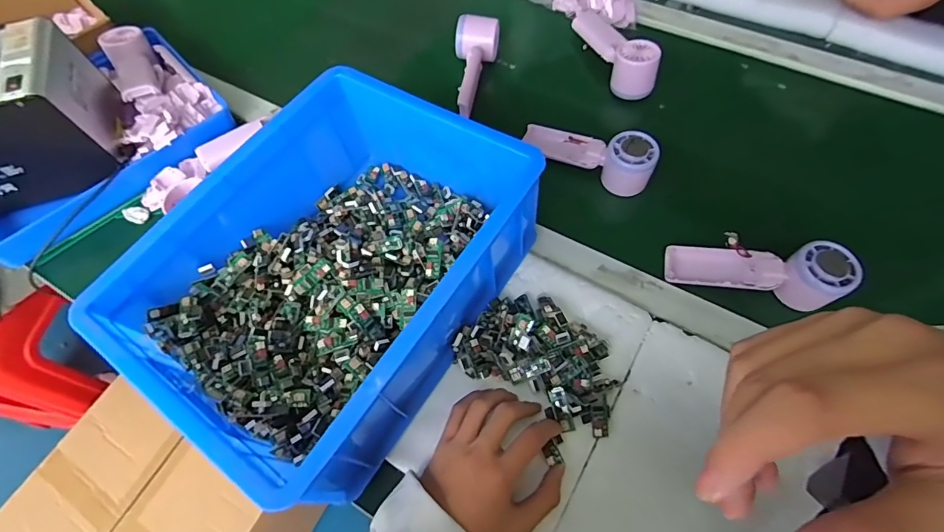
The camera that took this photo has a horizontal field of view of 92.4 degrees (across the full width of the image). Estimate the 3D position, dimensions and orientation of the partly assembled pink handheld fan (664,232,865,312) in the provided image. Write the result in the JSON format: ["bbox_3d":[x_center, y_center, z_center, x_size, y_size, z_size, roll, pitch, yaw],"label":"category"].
[{"bbox_3d":[0.296,0.005,0.474,0.169,0.045,0.057,5,62,23],"label":"partly assembled pink handheld fan"}]

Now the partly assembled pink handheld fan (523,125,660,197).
[{"bbox_3d":[0.143,-0.140,0.562,0.162,0.058,0.052,25,67,29],"label":"partly assembled pink handheld fan"}]

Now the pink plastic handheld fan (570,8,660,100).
[{"bbox_3d":[0.197,-0.317,0.634,0.049,0.051,0.183,-17,63,-5],"label":"pink plastic handheld fan"}]

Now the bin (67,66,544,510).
[{"bbox_3d":[-0.129,-0.009,0.436,0.275,0.120,0.346,31,69,17],"label":"bin"}]

